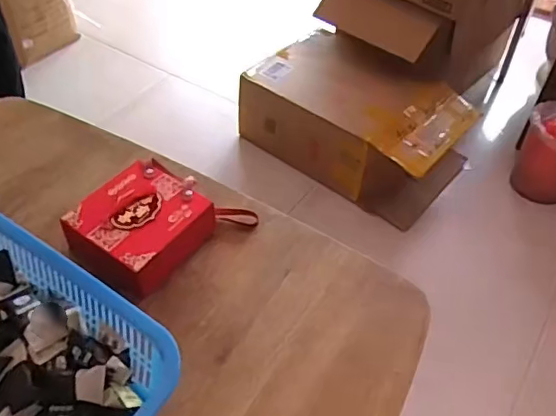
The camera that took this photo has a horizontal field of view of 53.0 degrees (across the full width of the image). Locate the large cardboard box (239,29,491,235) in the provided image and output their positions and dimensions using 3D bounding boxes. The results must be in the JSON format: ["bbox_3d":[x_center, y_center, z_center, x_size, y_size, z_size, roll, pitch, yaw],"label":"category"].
[{"bbox_3d":[0.263,-0.303,1.887,0.705,0.275,0.475,32,53,22],"label":"large cardboard box"}]

